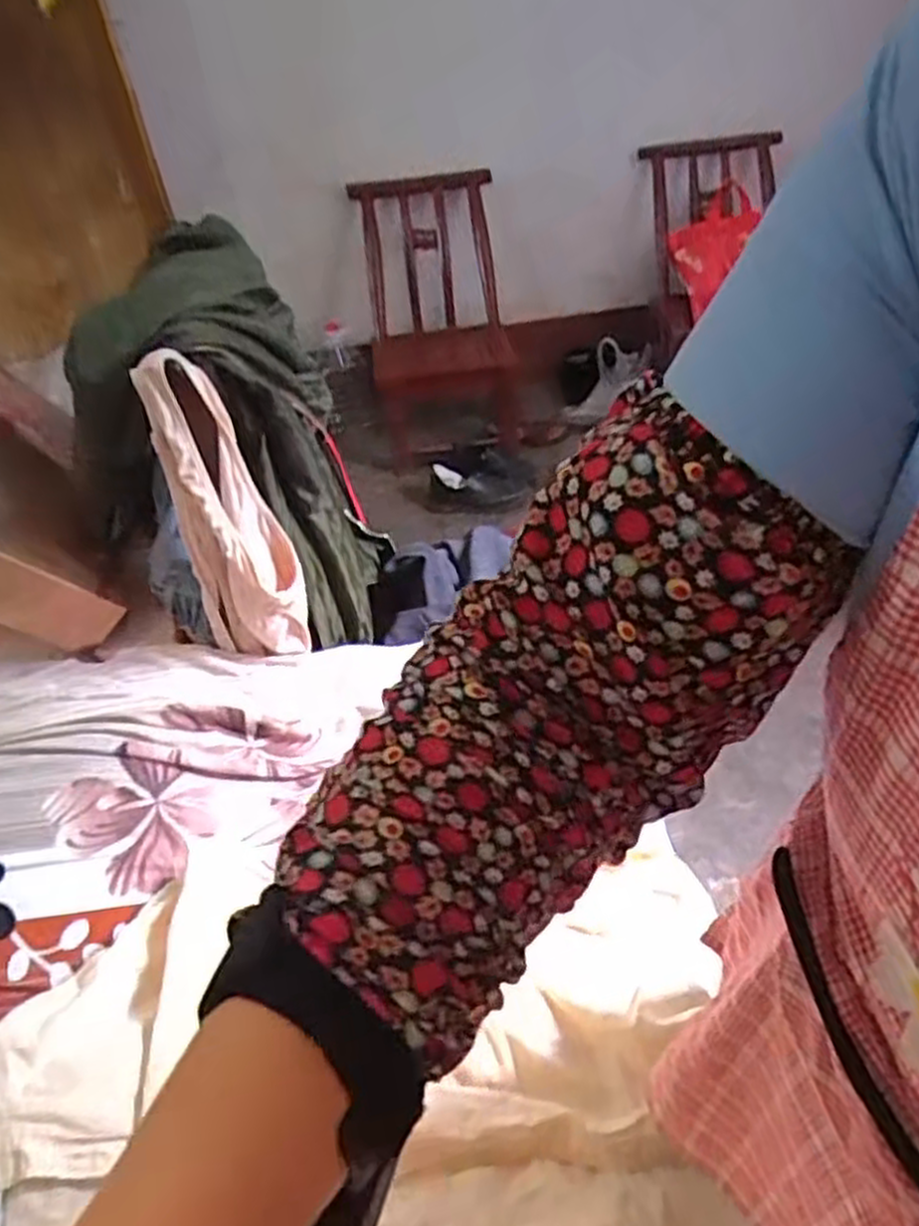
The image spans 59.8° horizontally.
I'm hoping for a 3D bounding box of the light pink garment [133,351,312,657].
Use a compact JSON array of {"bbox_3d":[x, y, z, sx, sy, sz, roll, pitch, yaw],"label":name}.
[{"bbox_3d":[-0.227,-0.085,0.800,0.105,0.340,0.071,-21,44,-15],"label":"light pink garment"}]

